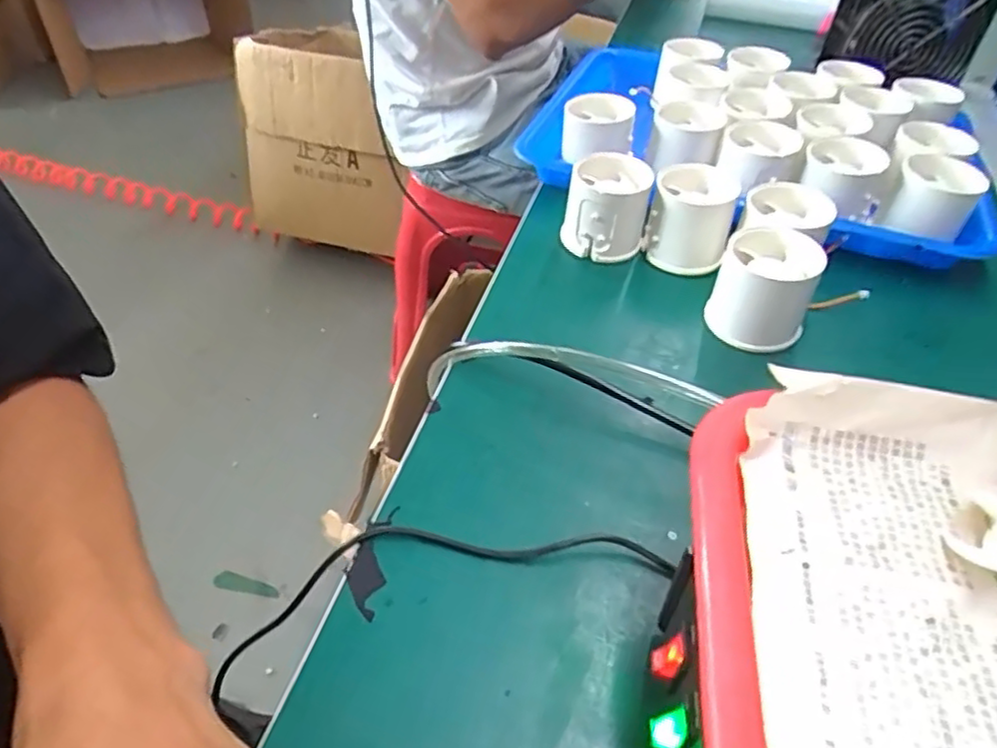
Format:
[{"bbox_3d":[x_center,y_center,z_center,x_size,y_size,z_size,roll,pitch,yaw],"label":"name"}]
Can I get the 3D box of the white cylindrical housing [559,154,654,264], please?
[{"bbox_3d":[0.072,-0.107,0.443,0.052,0.060,0.052,1,45,-1],"label":"white cylindrical housing"}]

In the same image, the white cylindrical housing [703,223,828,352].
[{"bbox_3d":[0.152,-0.047,0.386,0.052,0.062,0.051,1,45,-1],"label":"white cylindrical housing"}]

